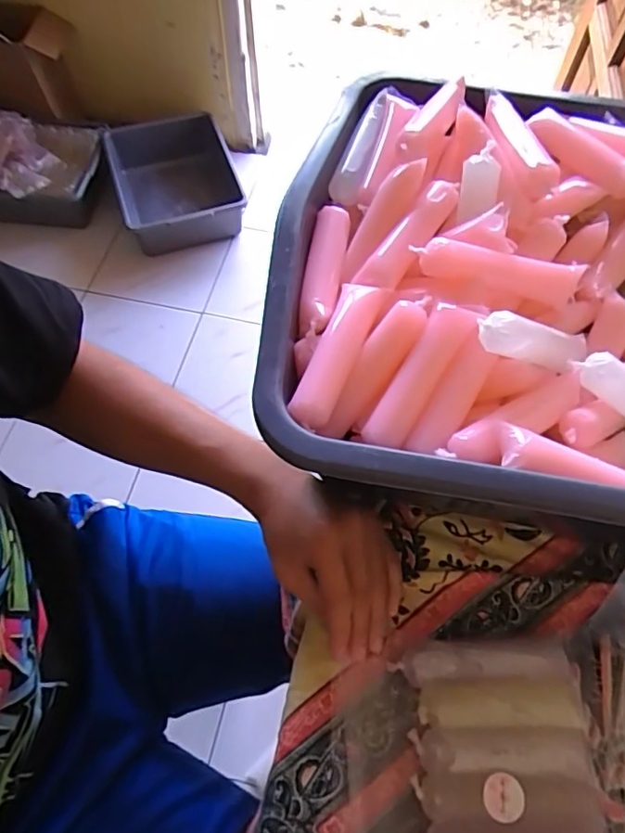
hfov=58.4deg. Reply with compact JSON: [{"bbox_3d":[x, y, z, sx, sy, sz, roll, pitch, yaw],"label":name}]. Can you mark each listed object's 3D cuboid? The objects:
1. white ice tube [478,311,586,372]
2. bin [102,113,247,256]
[{"bbox_3d":[0.142,-0.046,0.359,0.091,0.024,0.022,7,57,-32],"label":"white ice tube"},{"bbox_3d":[-0.364,-0.618,1.509,0.330,0.181,0.398,-16,63,-9],"label":"bin"}]

